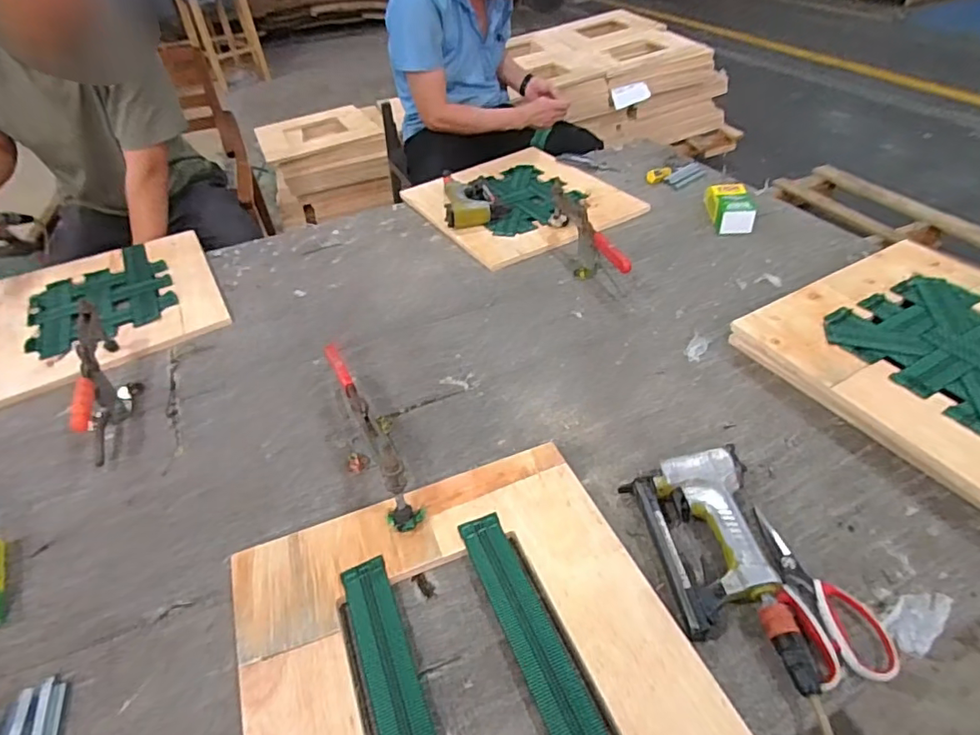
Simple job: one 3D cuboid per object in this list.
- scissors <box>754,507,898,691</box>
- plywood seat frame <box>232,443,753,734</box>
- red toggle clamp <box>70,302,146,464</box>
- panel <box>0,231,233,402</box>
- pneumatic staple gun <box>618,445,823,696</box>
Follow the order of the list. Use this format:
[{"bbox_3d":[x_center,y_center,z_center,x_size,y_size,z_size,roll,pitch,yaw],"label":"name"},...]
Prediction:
[{"bbox_3d":[0.325,0.222,0.555,0.074,0.015,0.181,-10,42,-6],"label":"scissors"},{"bbox_3d":[-0.020,0.288,0.516,0.399,0.012,0.424,-18,43,-15],"label":"plywood seat frame"},{"bbox_3d":[-0.588,0.004,0.825,0.053,0.114,0.279,-20,44,-16],"label":"red toggle clamp"},{"bbox_3d":[-0.739,-0.119,1.039,0.399,0.033,0.405,-25,45,-21],"label":"panel"},{"bbox_3d":[0.245,0.197,0.564,0.128,0.042,0.246,-11,42,-7],"label":"pneumatic staple gun"}]

